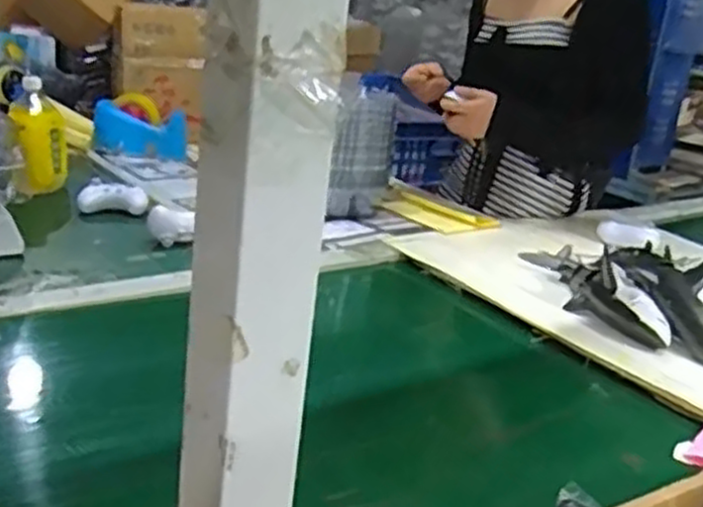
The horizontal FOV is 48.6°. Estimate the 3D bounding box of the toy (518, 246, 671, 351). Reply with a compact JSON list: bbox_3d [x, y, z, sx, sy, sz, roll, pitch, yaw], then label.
[{"bbox_3d":[0.346,0.039,1.134,0.078,0.079,0.334,2,20,-11],"label":"toy"}]

